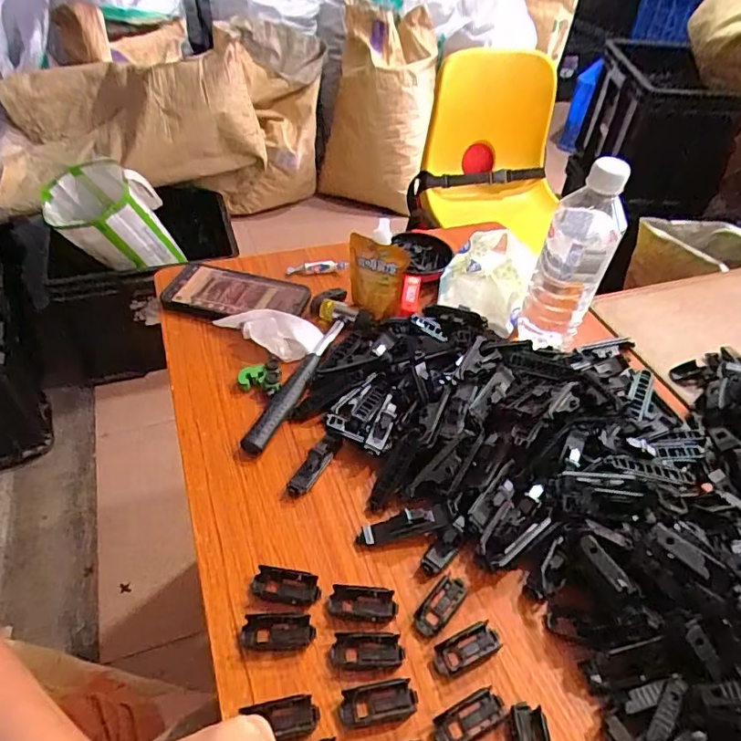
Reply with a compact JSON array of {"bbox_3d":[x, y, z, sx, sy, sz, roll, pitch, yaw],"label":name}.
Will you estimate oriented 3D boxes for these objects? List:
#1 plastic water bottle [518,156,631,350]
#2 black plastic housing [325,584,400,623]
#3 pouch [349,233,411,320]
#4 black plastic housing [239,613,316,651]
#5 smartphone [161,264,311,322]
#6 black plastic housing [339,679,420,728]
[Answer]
[{"bbox_3d":[0.208,-0.115,0.552,0.065,0.203,0.072,18,47,14],"label":"plastic water bottle"},{"bbox_3d":[-0.006,0.170,0.394,0.050,0.006,0.022,5,45,1],"label":"black plastic housing"},{"bbox_3d":[0.006,-0.102,0.608,0.073,0.089,0.019,26,43,16],"label":"pouch"},{"bbox_3d":[-0.065,0.183,0.379,0.051,0.007,0.022,1,45,-3],"label":"black plastic housing"},{"bbox_3d":[-0.157,-0.087,0.628,0.160,0.015,0.086,13,46,9],"label":"smartphone"},{"bbox_3d":[0.005,0.215,0.349,0.049,0.007,0.022,-3,46,-7],"label":"black plastic housing"}]

